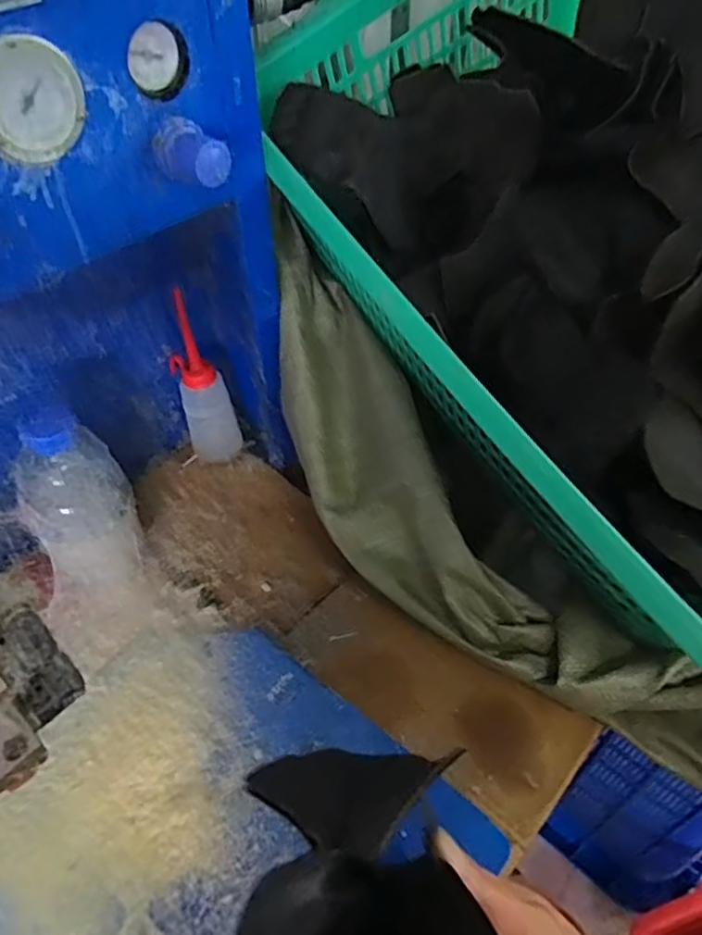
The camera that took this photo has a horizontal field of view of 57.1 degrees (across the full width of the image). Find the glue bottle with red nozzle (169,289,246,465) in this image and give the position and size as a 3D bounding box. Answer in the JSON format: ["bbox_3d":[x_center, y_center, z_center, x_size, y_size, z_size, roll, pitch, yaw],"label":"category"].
[{"bbox_3d":[-0.144,-0.081,0.641,0.053,0.170,0.051,-19,52,-17],"label":"glue bottle with red nozzle"}]

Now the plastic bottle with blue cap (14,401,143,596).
[{"bbox_3d":[-0.229,0.031,0.542,0.076,0.175,0.071,-4,49,-4],"label":"plastic bottle with blue cap"}]

